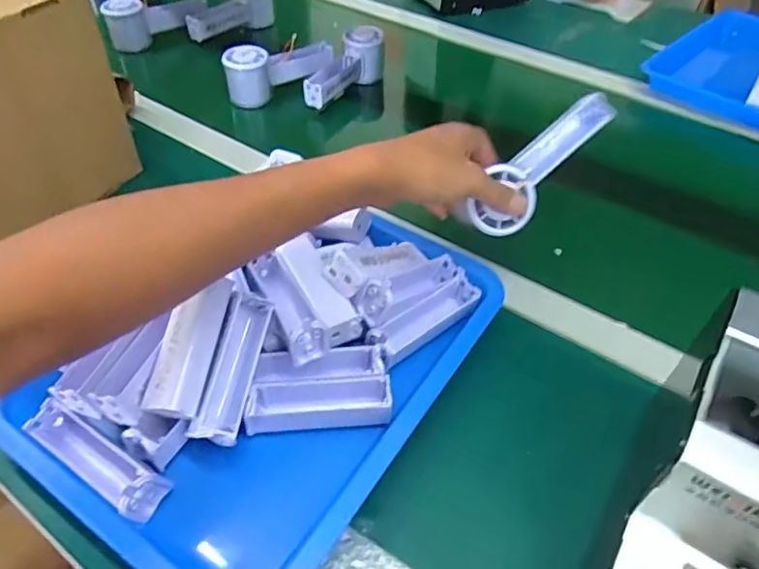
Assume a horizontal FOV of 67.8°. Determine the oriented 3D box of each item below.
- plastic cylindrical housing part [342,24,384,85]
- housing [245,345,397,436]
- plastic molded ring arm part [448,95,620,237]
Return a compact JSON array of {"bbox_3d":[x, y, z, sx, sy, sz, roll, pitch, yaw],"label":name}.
[{"bbox_3d":[-0.021,-0.311,0.768,0.056,0.062,0.053,1,47,-1],"label":"plastic cylindrical housing part"},{"bbox_3d":[-0.043,0.075,0.406,0.099,0.029,0.049,-1,48,-5],"label":"housing"},{"bbox_3d":[0.134,-0.102,0.486,0.048,0.038,0.164,35,73,25],"label":"plastic molded ring arm part"}]

